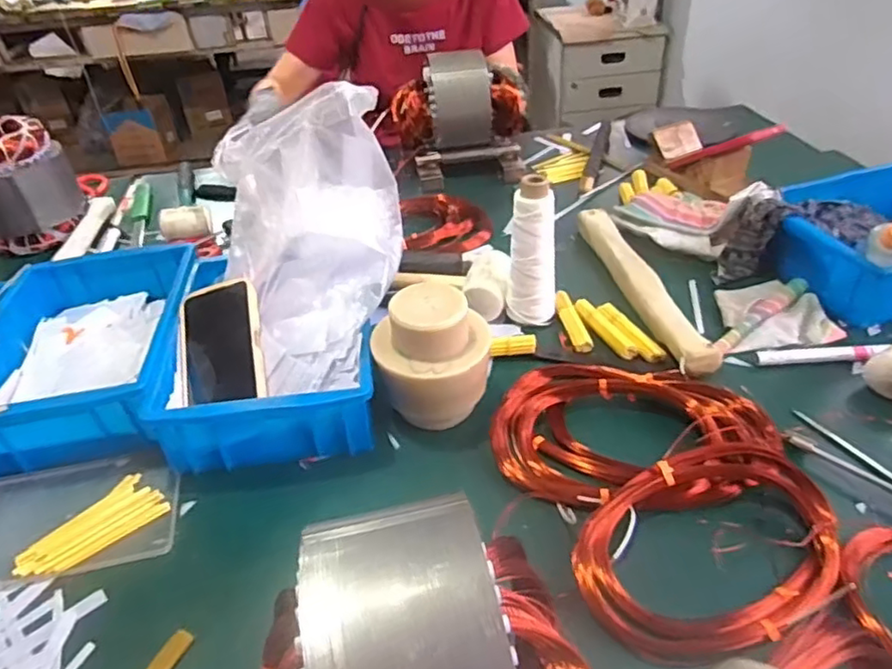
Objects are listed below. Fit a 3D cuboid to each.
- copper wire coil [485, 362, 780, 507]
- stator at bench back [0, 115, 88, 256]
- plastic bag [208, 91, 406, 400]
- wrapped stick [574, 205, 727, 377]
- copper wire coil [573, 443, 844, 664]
[{"bbox_3d":[0.171,0.083,0.575,0.252,0.033,0.147,1,39,4],"label":"copper wire coil"},{"bbox_3d":[-0.638,-0.223,0.935,0.152,0.163,0.124,-24,43,-23],"label":"stator at bench back"},{"bbox_3d":[-0.138,-0.100,0.601,0.183,0.206,0.224,-5,38,-2],"label":"plastic bag"},{"bbox_3d":[0.237,-0.068,0.762,0.041,0.023,0.337,-8,39,-6],"label":"wrapped stick"},{"bbox_3d":[0.210,0.160,0.488,0.227,0.028,0.149,-21,43,-22],"label":"copper wire coil"}]

